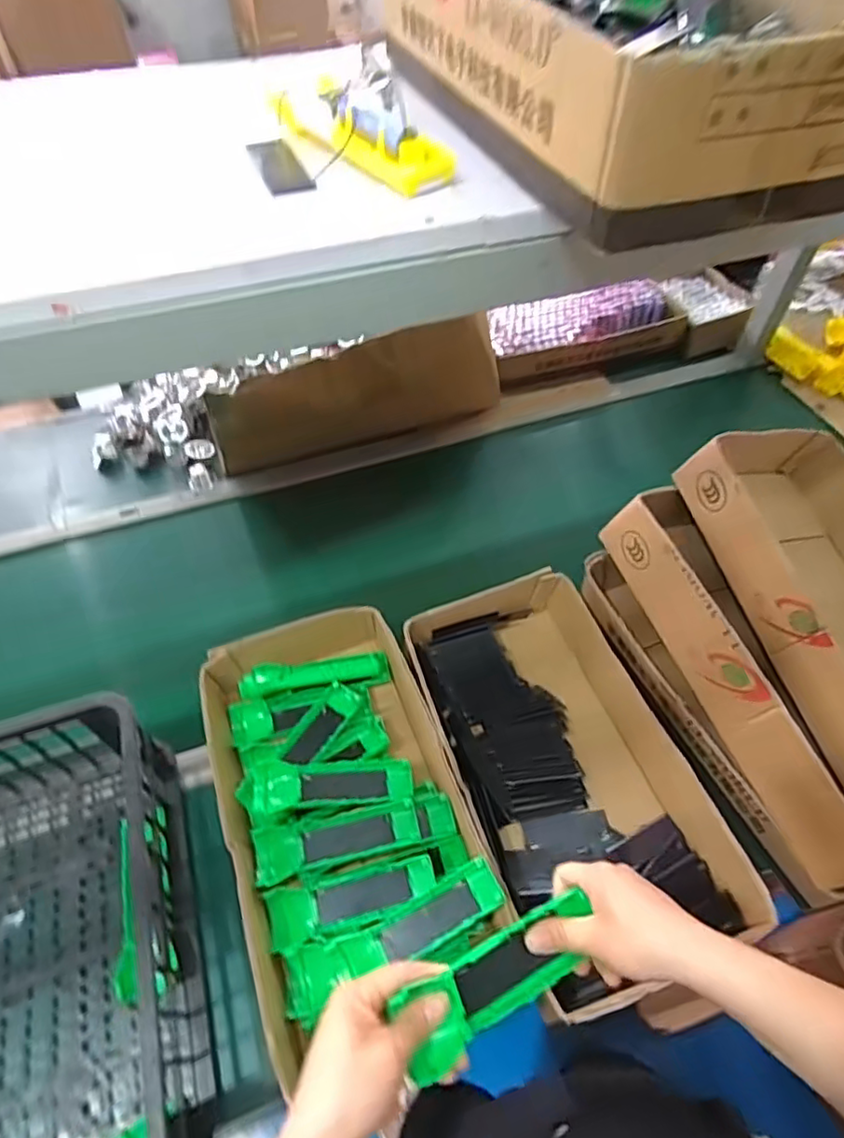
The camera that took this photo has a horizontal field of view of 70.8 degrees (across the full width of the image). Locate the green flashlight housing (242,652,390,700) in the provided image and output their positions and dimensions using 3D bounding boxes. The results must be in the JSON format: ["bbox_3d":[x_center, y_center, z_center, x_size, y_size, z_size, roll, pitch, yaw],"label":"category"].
[{"bbox_3d":[-0.128,0.127,0.720,0.173,0.028,0.047,-8,53,-6],"label":"green flashlight housing"}]

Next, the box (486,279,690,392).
[{"bbox_3d":[0.313,-0.456,1.188,0.421,0.093,0.199,-18,55,-13],"label":"box"}]

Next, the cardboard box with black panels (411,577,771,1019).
[{"bbox_3d":[0.141,0.200,0.667,0.229,0.086,0.401,-14,54,-11],"label":"cardboard box with black panels"}]

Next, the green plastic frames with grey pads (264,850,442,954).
[{"bbox_3d":[-0.067,0.313,0.562,0.157,0.034,0.049,-10,54,-7],"label":"green plastic frames with grey pads"}]

